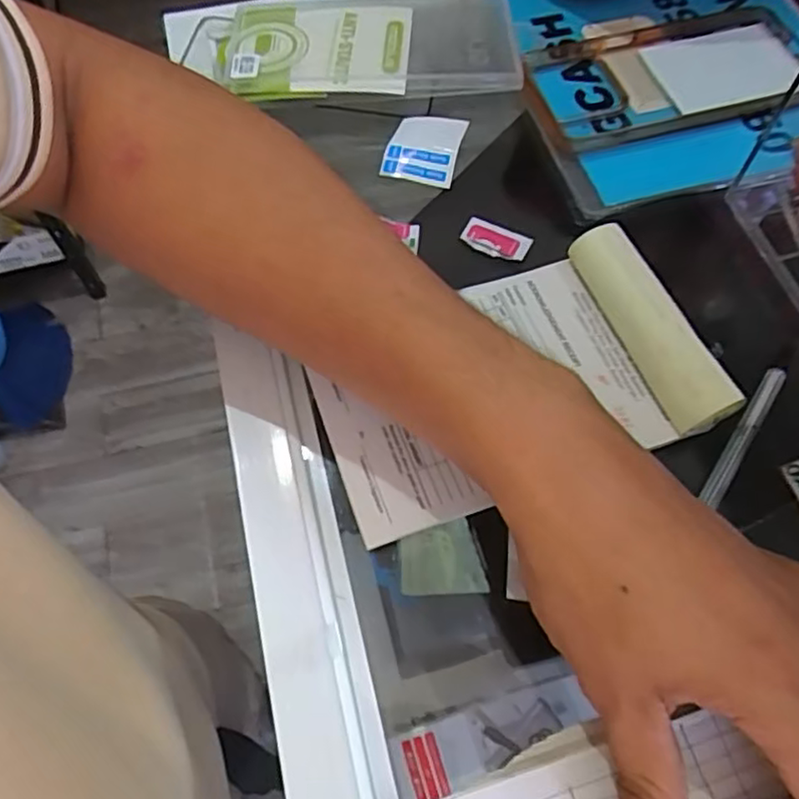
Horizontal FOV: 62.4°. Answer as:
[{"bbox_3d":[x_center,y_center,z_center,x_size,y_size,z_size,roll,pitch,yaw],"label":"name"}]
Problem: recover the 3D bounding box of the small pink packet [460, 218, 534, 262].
[{"bbox_3d":[0.051,-0.084,0.349,0.035,0.011,0.014,20,64,10],"label":"small pink packet"}]

